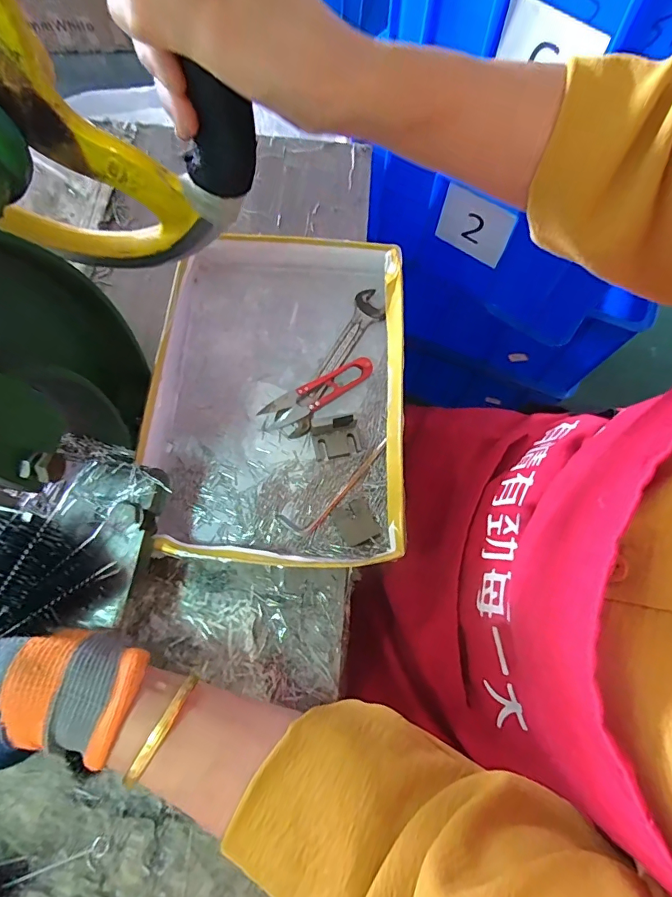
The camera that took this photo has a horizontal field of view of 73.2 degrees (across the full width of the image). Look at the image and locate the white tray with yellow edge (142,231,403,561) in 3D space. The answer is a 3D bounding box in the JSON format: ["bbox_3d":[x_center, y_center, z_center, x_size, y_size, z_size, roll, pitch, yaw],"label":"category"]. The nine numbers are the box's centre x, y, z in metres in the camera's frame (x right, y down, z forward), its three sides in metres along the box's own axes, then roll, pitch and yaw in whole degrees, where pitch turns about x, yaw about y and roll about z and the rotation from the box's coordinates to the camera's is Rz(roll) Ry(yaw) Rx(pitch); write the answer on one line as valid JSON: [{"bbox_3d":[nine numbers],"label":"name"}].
[{"bbox_3d":[-0.057,-0.058,0.413,0.226,0.041,0.304,3,70,-1],"label":"white tray with yellow edge"}]

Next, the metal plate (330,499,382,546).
[{"bbox_3d":[0.017,0.063,0.388,0.031,0.004,0.036,-29,73,-12],"label":"metal plate"}]

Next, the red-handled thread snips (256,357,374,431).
[{"bbox_3d":[-0.014,-0.052,0.426,0.117,0.013,0.026,-28,73,-12],"label":"red-handled thread snips"}]

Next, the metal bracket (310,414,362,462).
[{"bbox_3d":[0.001,-0.010,0.404,0.041,0.026,0.030,-9,70,-5],"label":"metal bracket"}]

